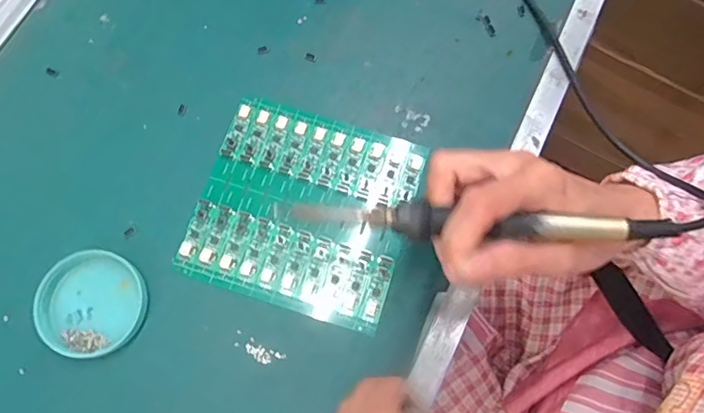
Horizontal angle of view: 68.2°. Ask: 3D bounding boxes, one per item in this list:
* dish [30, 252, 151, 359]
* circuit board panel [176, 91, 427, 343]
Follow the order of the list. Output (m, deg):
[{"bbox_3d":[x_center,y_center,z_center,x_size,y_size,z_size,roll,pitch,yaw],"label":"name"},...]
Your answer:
[{"bbox_3d":[-0.167,0.061,0.331,0.066,0.010,0.063,0,75,-2],"label":"dish"},{"bbox_3d":[-0.031,-0.001,0.355,0.137,0.006,0.136,19,75,3],"label":"circuit board panel"}]

